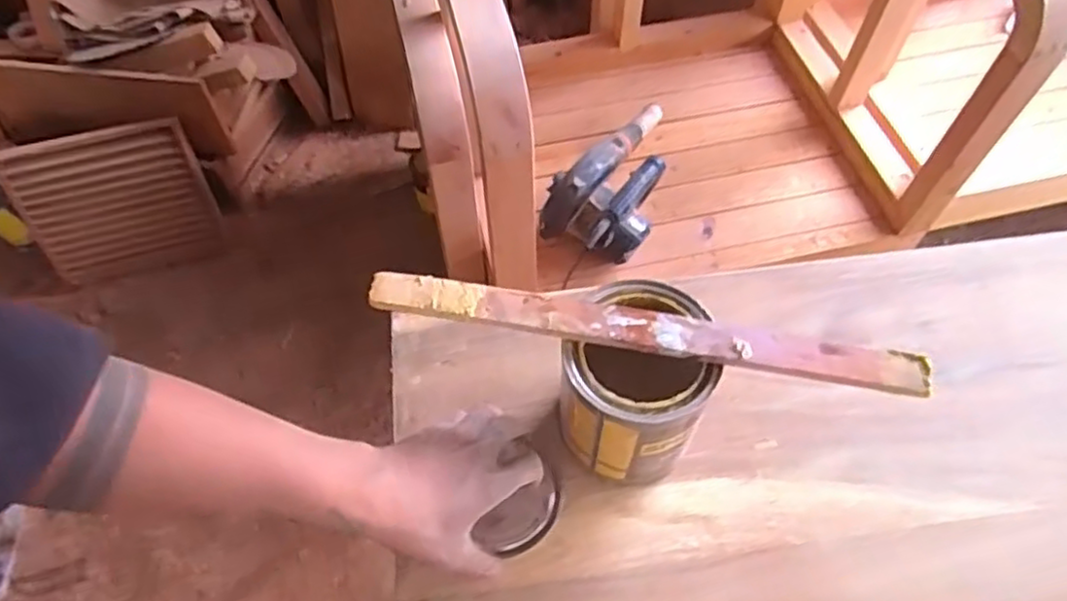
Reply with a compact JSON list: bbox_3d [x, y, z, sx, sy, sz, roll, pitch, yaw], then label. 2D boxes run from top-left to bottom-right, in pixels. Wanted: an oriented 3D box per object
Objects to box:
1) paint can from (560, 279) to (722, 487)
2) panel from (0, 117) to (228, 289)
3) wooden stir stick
[{"bbox_3d":[0.069,0.063,0.499,0.096,0.136,0.103,0,59,0],"label":"paint can"},{"bbox_3d":[-0.925,-0.208,1.520,0.383,0.330,0.030,-13,38,-6],"label":"panel"},{"bbox_3d":[0.069,0.017,0.446,0.355,0.011,0.030,11,60,5],"label":"wooden stir stick"}]

